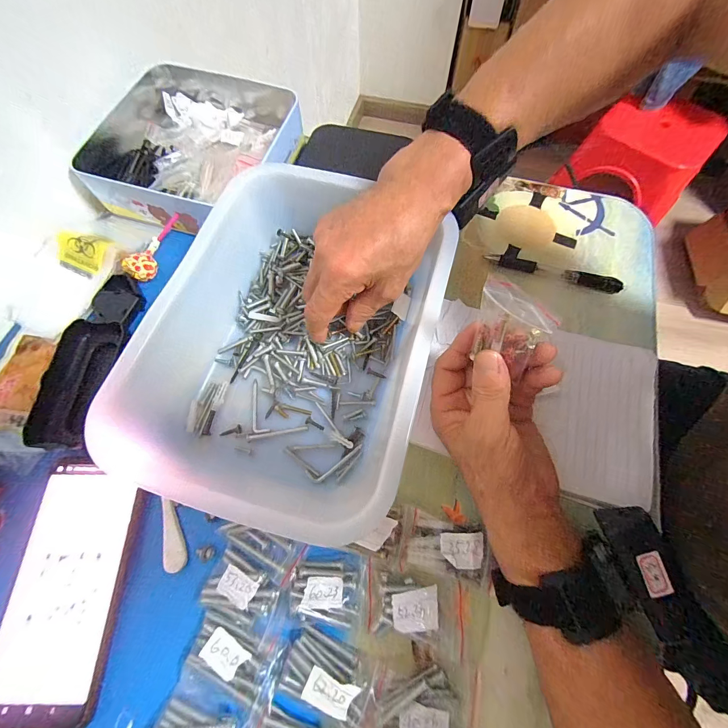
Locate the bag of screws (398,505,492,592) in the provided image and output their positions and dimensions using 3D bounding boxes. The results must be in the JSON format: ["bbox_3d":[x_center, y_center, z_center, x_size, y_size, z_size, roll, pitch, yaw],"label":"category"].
[{"bbox_3d":[0.060,0.134,0.239,0.063,0.009,0.040,12,68,4],"label":"bag of screws"}]

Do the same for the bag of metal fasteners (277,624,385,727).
[{"bbox_3d":[-0.021,0.204,0.209,0.061,0.011,0.035,22,69,7],"label":"bag of metal fasteners"}]

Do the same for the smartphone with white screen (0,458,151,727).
[{"bbox_3d":[-0.215,0.155,0.233,0.090,0.007,0.158,2,68,0],"label":"smartphone with white screen"}]

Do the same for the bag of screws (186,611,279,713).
[{"bbox_3d":[-0.086,0.197,0.218,0.062,0.008,0.034,18,69,6],"label":"bag of screws"}]

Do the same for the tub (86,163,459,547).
[{"bbox_3d":[-0.064,-0.029,0.279,0.208,0.067,0.284,13,69,4],"label":"tub"}]

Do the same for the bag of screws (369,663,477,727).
[{"bbox_3d":[0.039,0.217,0.208,0.067,0.009,0.046,16,69,5],"label":"bag of screws"}]

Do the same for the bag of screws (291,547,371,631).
[{"bbox_3d":[-0.023,0.158,0.230,0.056,0.009,0.046,8,68,2],"label":"bag of screws"}]

